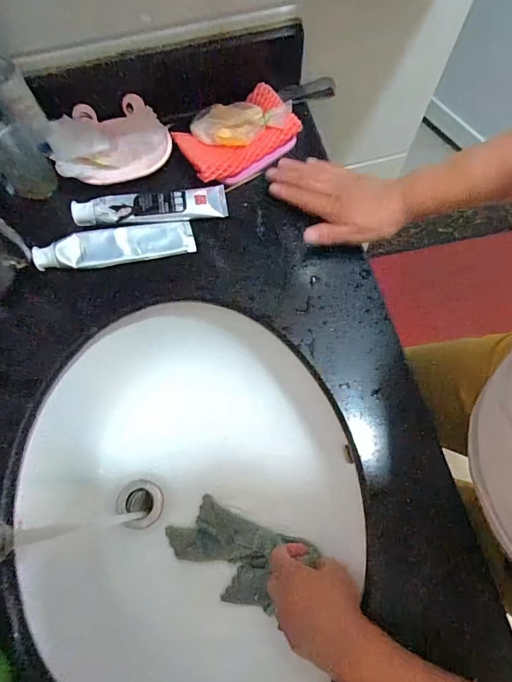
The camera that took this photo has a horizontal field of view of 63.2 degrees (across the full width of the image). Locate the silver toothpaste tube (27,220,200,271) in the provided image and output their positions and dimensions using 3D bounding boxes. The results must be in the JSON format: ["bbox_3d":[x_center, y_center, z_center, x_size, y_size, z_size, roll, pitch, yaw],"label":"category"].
[{"bbox_3d":[-0.162,-0.111,0.482,0.176,0.027,0.041,-12,71,-3],"label":"silver toothpaste tube"}]

